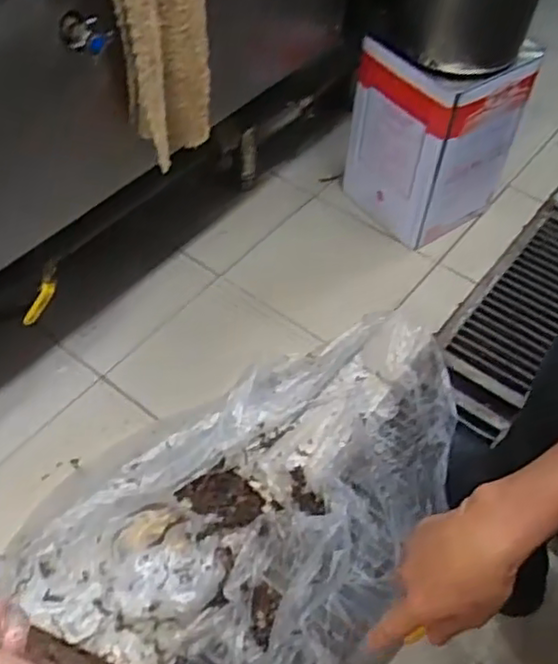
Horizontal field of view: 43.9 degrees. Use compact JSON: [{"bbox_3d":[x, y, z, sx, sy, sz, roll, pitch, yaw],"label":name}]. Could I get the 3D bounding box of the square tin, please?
[{"bbox_3d":[0.301,-0.371,1.329,0.235,0.363,0.201,-24,57,-21],"label":"square tin"}]

